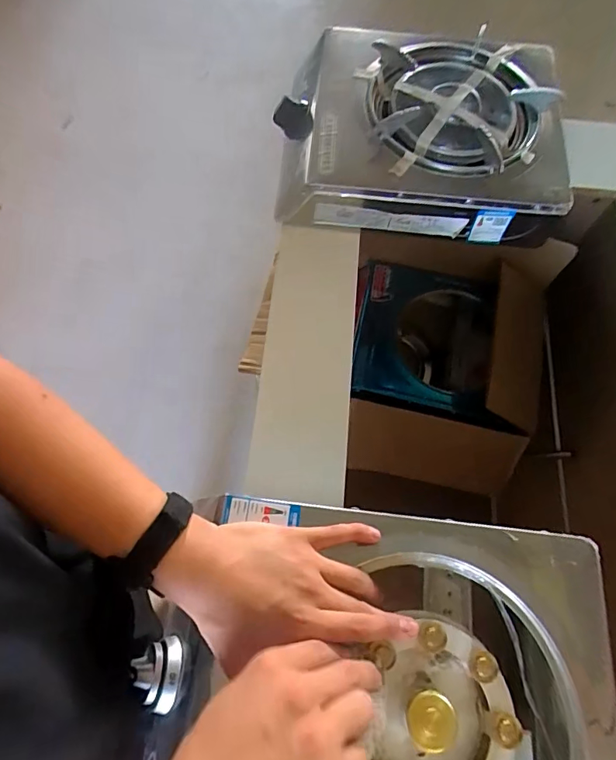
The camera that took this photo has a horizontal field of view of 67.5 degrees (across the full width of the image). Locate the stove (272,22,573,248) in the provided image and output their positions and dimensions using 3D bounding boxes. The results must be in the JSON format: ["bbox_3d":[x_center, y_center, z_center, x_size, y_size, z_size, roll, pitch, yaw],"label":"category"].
[{"bbox_3d":[0.154,-0.352,0.649,0.375,0.107,0.310,3,69,0],"label":"stove"}]

